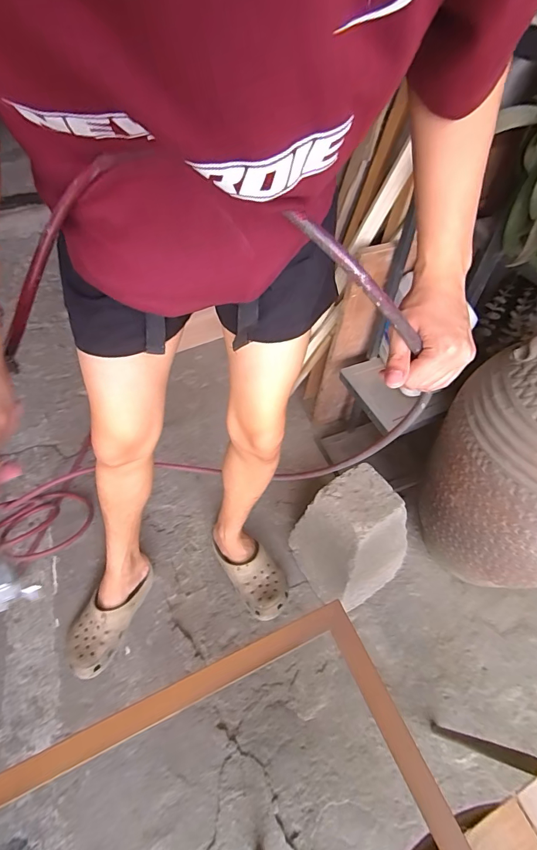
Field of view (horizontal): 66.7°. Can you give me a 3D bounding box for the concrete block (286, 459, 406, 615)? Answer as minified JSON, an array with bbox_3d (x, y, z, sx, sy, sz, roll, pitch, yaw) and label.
[{"bbox_3d":[0.181,0.245,0.880,0.197,0.309,0.190,-23,55,-18],"label":"concrete block"}]

